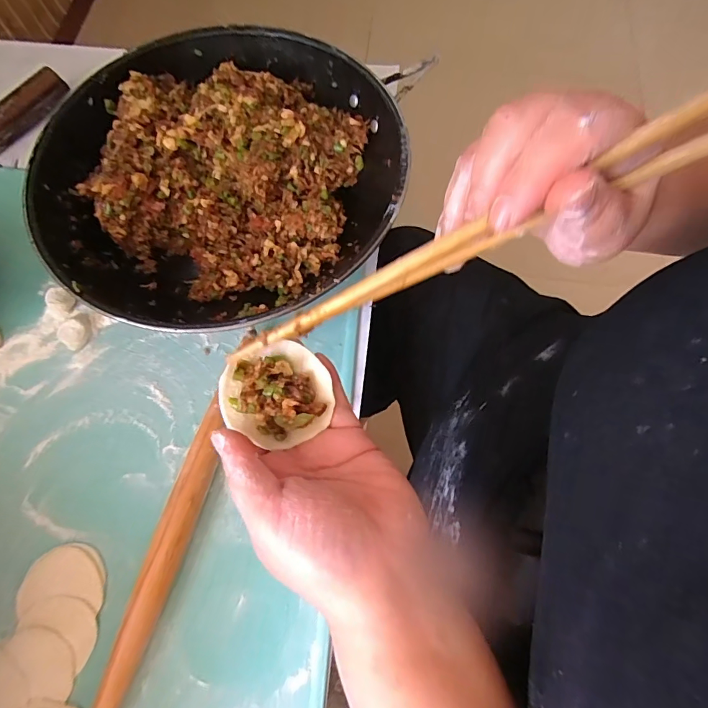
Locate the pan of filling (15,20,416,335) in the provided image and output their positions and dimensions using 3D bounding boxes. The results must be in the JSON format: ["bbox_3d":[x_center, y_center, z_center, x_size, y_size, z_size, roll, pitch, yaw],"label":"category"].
[{"bbox_3d":[-0.115,-0.150,0.414,0.303,0.094,0.302,0,70,1],"label":"pan of filling"}]

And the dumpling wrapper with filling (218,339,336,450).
[{"bbox_3d":[-0.041,0.022,0.238,0.055,0.022,0.050,0,70,1],"label":"dumpling wrapper with filling"}]

